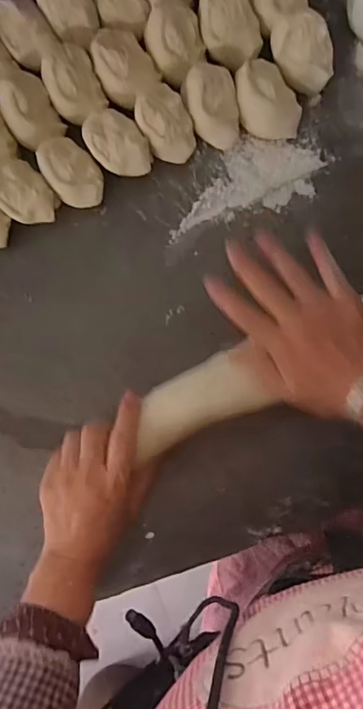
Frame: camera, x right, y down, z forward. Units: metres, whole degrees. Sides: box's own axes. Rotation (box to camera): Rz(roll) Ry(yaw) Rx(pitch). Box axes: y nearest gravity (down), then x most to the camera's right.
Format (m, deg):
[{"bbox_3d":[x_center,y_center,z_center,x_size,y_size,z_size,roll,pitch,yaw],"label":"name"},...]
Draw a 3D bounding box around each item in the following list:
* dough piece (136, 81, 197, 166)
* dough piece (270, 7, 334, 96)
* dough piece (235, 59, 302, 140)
[{"bbox_3d":[-0.014,-0.218,0.462,0.045,0.043,0.058,-28,89,6],"label":"dough piece"},{"bbox_3d":[0.113,-0.280,0.454,0.050,0.054,0.063,-10,91,6],"label":"dough piece"},{"bbox_3d":[0.083,-0.241,0.466,0.055,0.043,0.068,-9,91,6],"label":"dough piece"}]

